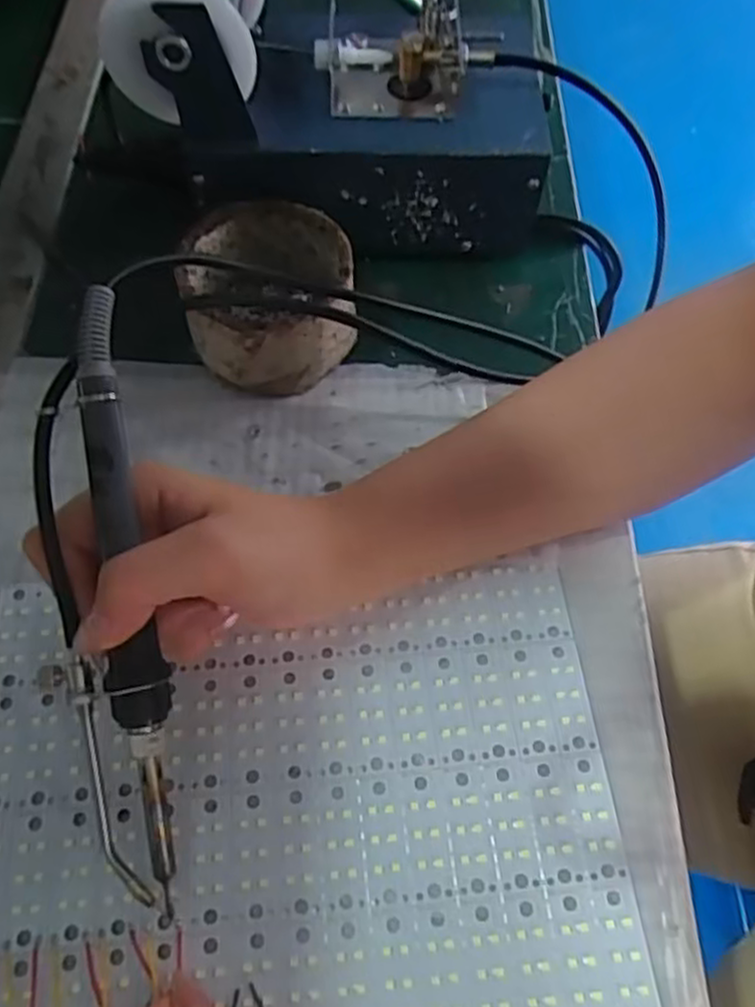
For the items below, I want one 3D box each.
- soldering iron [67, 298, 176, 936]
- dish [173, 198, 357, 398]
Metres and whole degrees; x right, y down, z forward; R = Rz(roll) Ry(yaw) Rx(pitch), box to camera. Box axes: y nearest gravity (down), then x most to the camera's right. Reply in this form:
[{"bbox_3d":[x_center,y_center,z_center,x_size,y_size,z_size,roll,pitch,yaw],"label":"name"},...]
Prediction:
[{"bbox_3d":[-0.093,0.036,0.271,0.036,0.032,0.213,-5,95,-5],"label":"soldering iron"},{"bbox_3d":[-0.054,-0.103,0.377,0.080,0.050,0.087,1,61,-2],"label":"dish"}]

